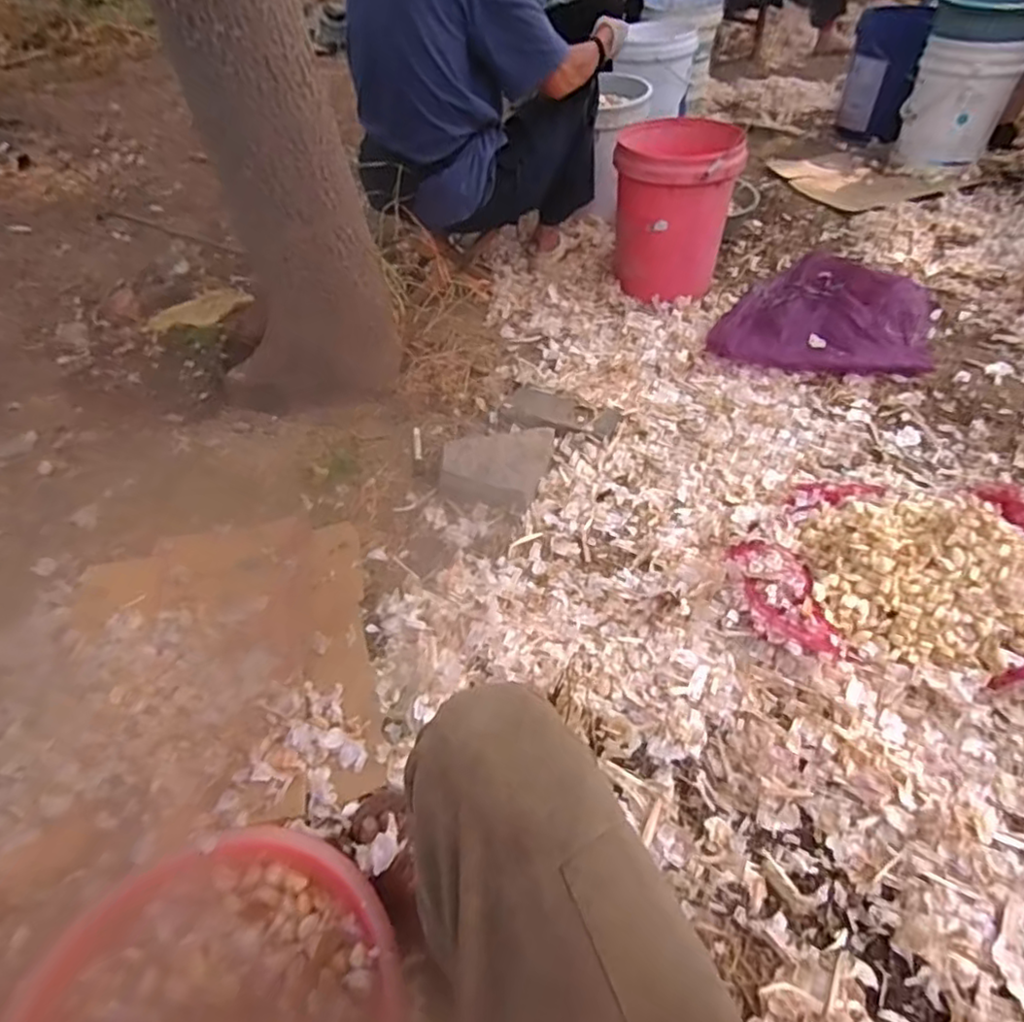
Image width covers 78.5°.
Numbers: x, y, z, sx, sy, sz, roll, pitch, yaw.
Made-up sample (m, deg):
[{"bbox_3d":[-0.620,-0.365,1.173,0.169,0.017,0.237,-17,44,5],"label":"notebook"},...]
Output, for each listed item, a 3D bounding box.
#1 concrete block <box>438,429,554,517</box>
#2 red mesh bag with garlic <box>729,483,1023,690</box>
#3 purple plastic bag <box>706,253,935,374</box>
[{"bbox_3d":[-0.025,-0.103,1.325,0.198,0.076,0.223,16,50,19],"label":"concrete block"},{"bbox_3d":[0.814,0.078,1.066,0.810,0.135,0.399,2,47,7],"label":"red mesh bag with garlic"},{"bbox_3d":[0.841,-0.520,1.634,0.475,0.122,0.512,22,53,23],"label":"purple plastic bag"}]

